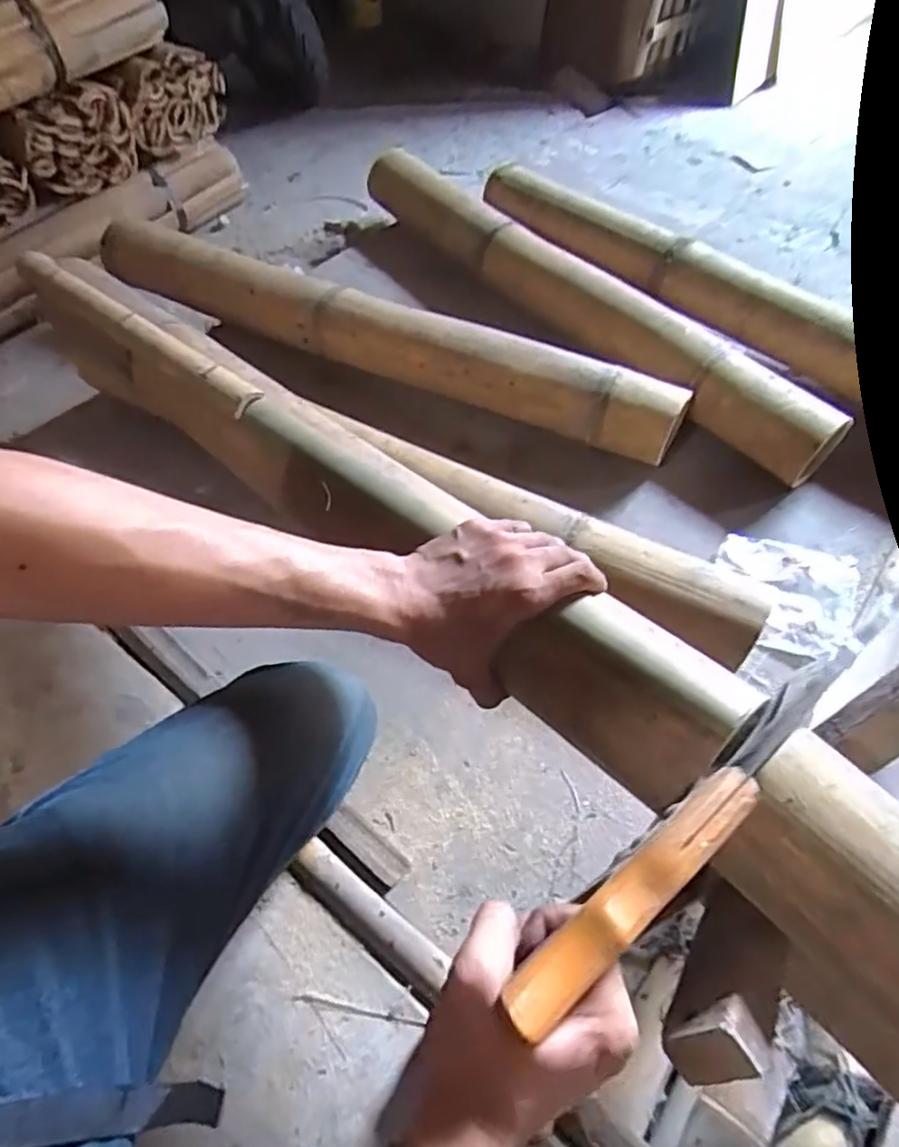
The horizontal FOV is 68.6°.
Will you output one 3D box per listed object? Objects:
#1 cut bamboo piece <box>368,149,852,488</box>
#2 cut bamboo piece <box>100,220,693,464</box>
[{"bbox_3d":[0.165,-0.460,1.054,0.113,0.093,0.967,-35,62,-19],"label":"cut bamboo piece"},{"bbox_3d":[-0.128,-0.372,1.004,0.971,0.105,0.092,21,60,16],"label":"cut bamboo piece"}]

